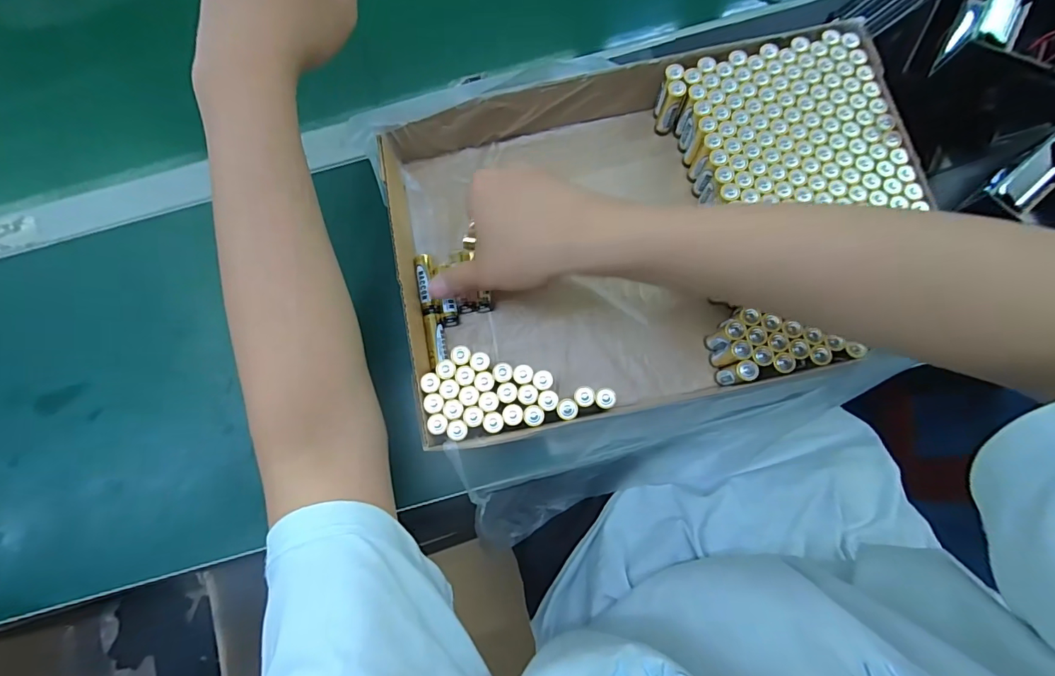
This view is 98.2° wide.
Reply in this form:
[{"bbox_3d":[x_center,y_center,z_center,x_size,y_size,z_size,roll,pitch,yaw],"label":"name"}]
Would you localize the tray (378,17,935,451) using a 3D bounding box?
[{"bbox_3d":[0.089,-0.082,0.352,0.381,0.068,0.266,-12,79,-3],"label":"tray"}]

